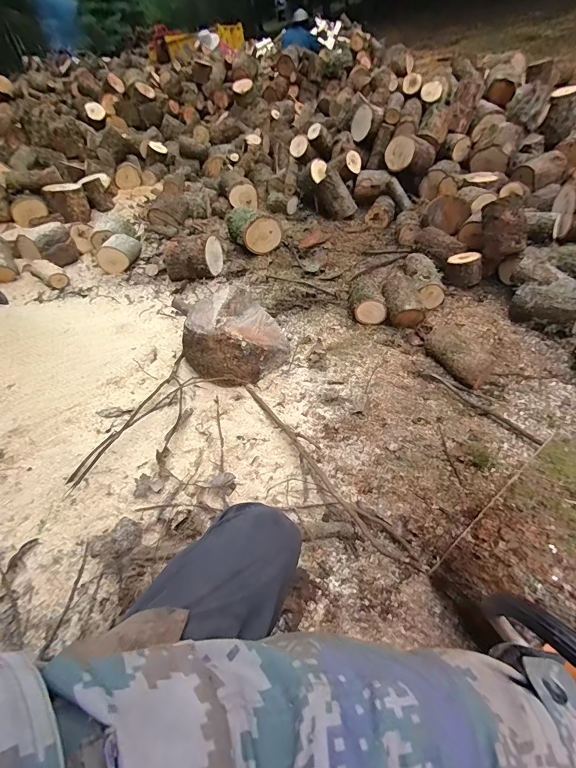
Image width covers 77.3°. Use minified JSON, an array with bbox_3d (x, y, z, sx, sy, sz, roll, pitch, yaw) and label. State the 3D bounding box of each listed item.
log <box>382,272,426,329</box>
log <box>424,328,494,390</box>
[{"bbox_3d":[0.449,-0.325,1.410,0.135,0.120,0.225,-3,53,3],"label":"log"},{"bbox_3d":[0.553,-0.096,1.168,0.101,0.109,0.241,-21,54,-11],"label":"log"}]

